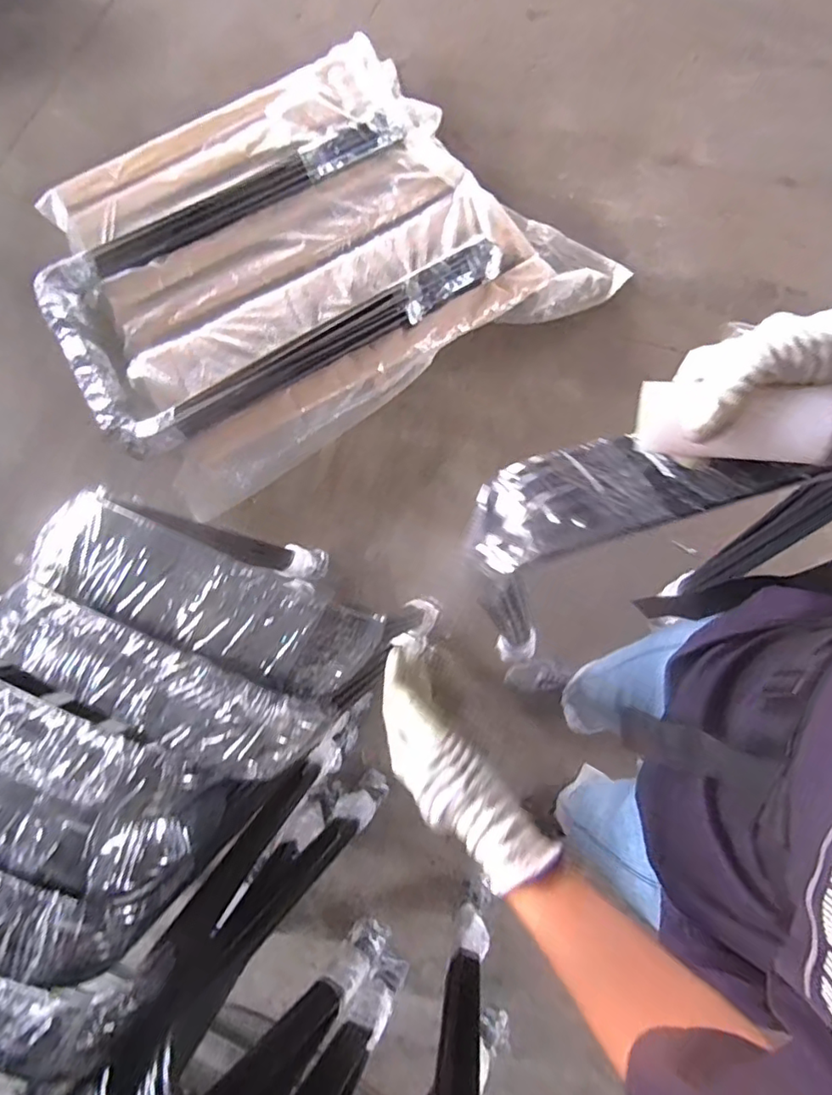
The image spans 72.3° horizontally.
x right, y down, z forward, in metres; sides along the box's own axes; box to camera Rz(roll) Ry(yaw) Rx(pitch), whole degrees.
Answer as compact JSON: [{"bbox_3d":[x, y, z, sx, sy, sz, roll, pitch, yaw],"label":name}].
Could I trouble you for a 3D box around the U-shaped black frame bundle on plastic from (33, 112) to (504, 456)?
[{"bbox_3d":[-0.382,-0.727,1.475,1.056,0.061,0.651,-29,77,-6],"label":"U-shaped black frame bundle on plastic"}]

